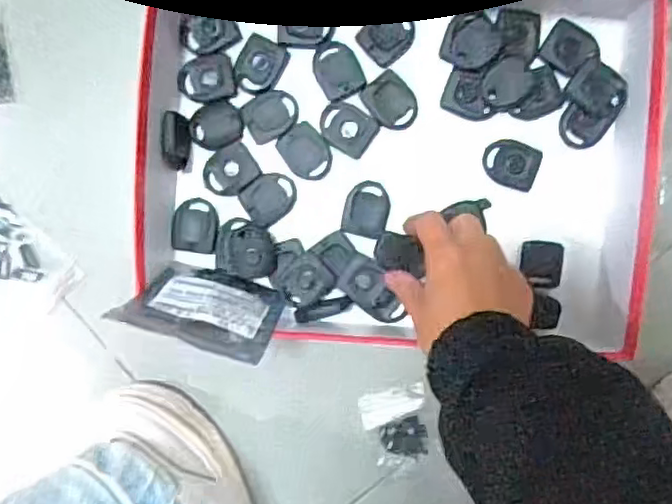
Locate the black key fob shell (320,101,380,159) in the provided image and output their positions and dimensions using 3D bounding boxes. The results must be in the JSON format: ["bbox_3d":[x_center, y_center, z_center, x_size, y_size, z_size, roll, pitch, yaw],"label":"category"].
[{"bbox_3d":[0.007,-0.087,0.447,0.039,0.004,0.032,35,94,-1],"label":"black key fob shell"}]

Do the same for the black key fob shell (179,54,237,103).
[{"bbox_3d":[-0.091,-0.122,0.452,0.039,0.004,0.032,-10,93,3],"label":"black key fob shell"}]

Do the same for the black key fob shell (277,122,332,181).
[{"bbox_3d":[-0.021,-0.069,0.448,0.030,0.004,0.040,-40,92,4],"label":"black key fob shell"}]

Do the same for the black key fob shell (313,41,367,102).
[{"bbox_3d":[0.001,-0.126,0.443,0.029,0.004,0.038,-28,93,3],"label":"black key fob shell"}]

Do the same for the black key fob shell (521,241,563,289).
[{"bbox_3d":[0.147,0.009,0.454,0.028,0.004,0.033,0,94,2],"label":"black key fob shell"}]

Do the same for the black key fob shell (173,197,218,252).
[{"bbox_3d":[-0.100,-0.019,0.454,0.033,0.004,0.038,6,94,2],"label":"black key fob shell"}]

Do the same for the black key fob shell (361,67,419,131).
[{"bbox_3d":[0.039,-0.102,0.439,0.030,0.004,0.039,-39,92,4],"label":"black key fob shell"}]

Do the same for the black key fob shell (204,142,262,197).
[{"bbox_3d":[-0.075,-0.058,0.451,0.039,0.004,0.031,-40,92,4],"label":"black key fob shell"}]

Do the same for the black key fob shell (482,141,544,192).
[{"bbox_3d":[0.122,-0.062,0.447,0.037,0.013,0.031,23,94,0],"label":"black key fob shell"}]

